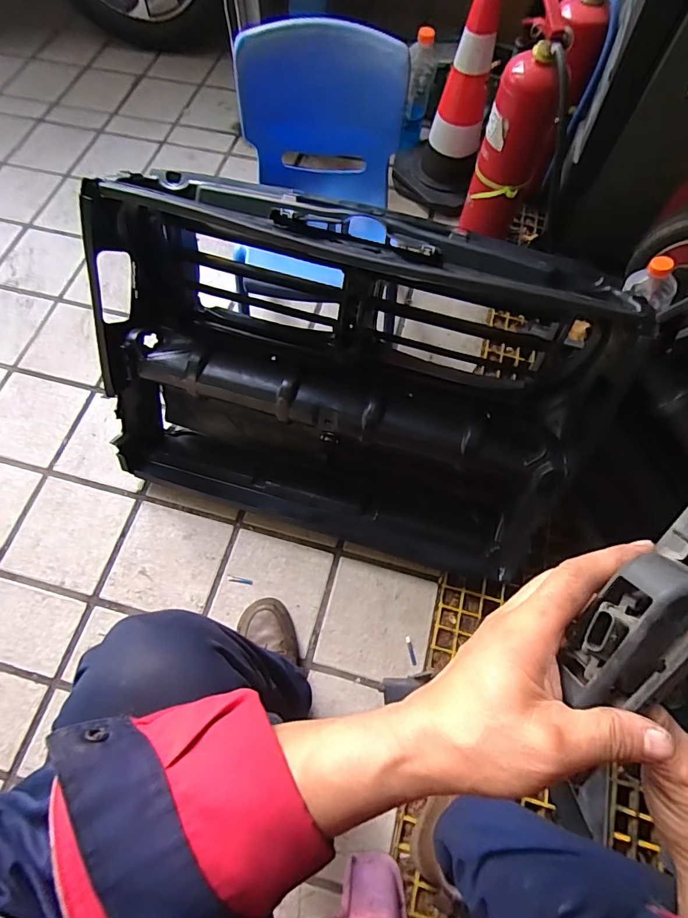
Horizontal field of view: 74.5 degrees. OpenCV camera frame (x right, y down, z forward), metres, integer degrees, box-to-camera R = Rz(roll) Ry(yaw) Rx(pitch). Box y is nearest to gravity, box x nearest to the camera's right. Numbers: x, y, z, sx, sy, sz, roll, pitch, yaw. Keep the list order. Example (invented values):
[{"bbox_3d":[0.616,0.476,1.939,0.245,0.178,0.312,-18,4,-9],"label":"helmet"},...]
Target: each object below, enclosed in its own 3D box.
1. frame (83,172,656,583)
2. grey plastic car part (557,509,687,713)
[{"bbox_3d":[-0.006,-0.126,0.818,0.770,0.564,0.257,15,37,5],"label":"frame"},{"bbox_3d":[0.175,0.081,0.244,0.134,0.036,0.054,-45,75,1],"label":"grey plastic car part"}]

